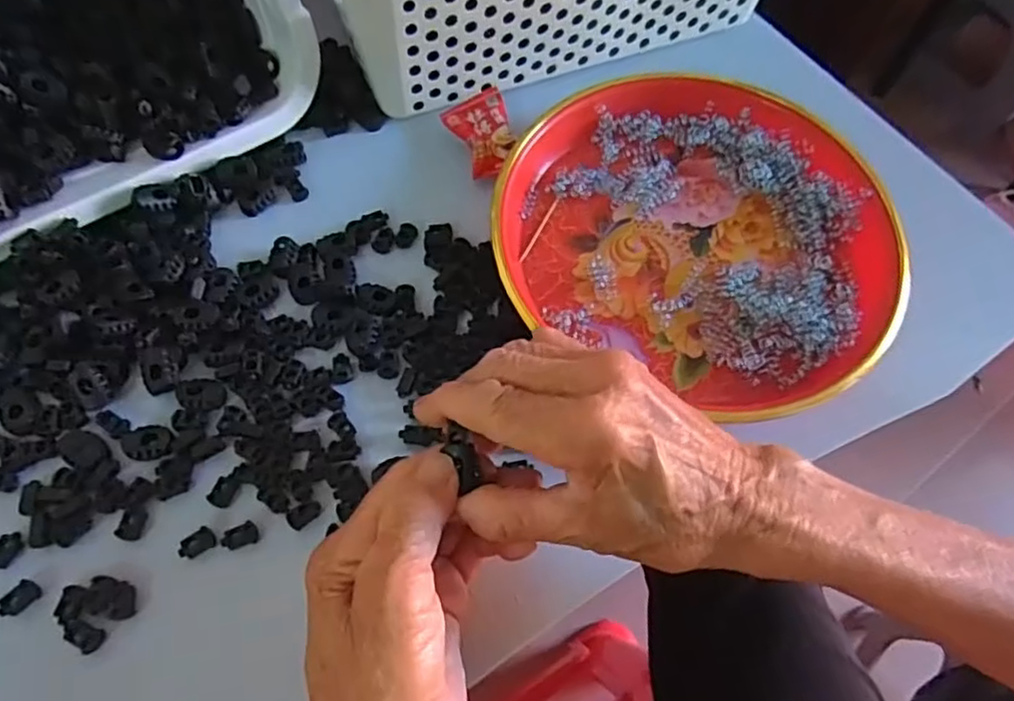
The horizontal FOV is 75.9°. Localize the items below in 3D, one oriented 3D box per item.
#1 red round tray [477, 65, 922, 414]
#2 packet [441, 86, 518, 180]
[{"bbox_3d":[0.109,-0.073,0.370,0.212,0.029,0.195,1,64,-3],"label":"red round tray"},{"bbox_3d":[-0.013,-0.134,0.398,0.037,0.011,0.060,-18,67,-12],"label":"packet"}]

